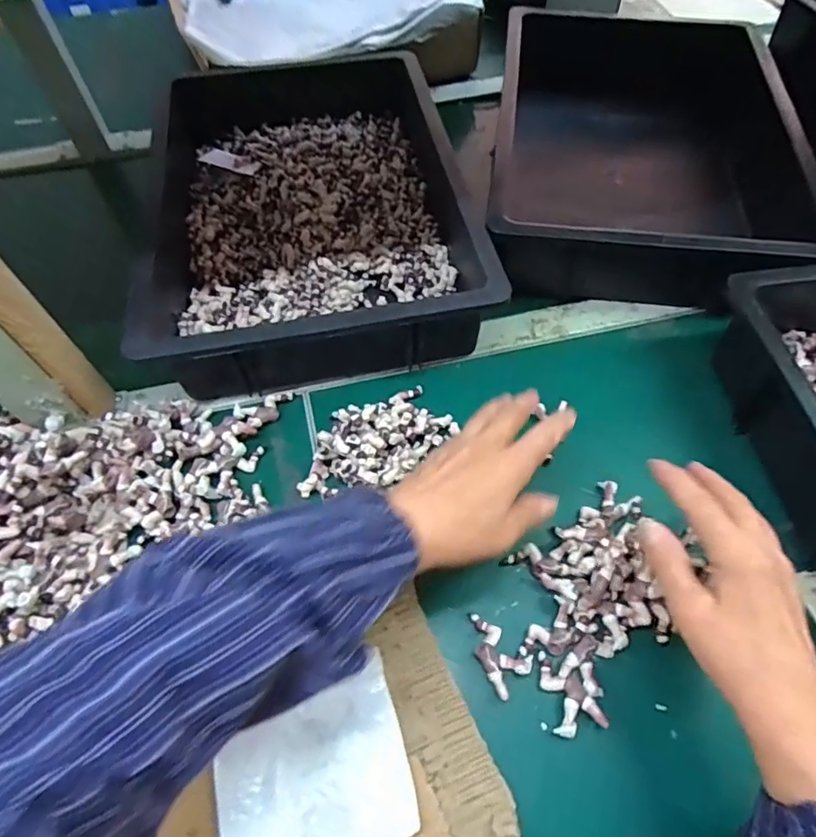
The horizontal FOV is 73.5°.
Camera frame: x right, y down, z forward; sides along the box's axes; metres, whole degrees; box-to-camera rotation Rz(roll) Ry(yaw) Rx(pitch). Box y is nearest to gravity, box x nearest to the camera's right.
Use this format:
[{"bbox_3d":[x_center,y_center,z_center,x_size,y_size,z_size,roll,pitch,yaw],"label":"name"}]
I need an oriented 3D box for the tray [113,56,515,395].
[{"bbox_3d":[-0.099,-0.231,0.600,0.309,0.114,0.462,-8,58,-4],"label":"tray"}]

